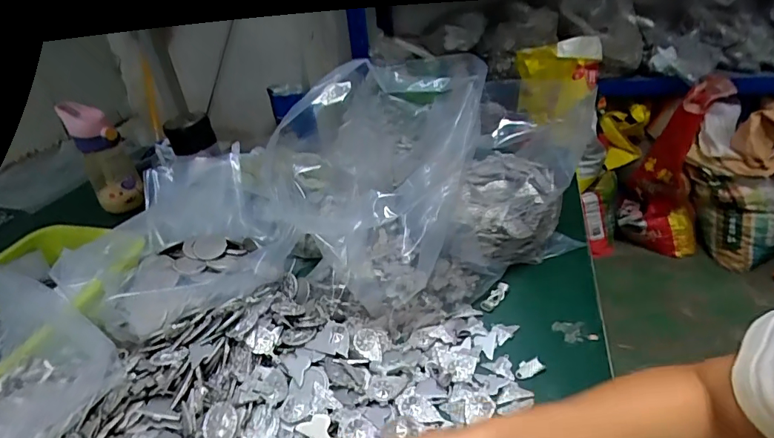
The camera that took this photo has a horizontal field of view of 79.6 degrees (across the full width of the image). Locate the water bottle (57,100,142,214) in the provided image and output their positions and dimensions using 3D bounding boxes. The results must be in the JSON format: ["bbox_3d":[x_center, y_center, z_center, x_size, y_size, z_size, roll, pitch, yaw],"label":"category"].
[{"bbox_3d":[-0.483,-0.098,0.808,0.078,0.171,0.087,-26,37,-30],"label":"water bottle"}]

